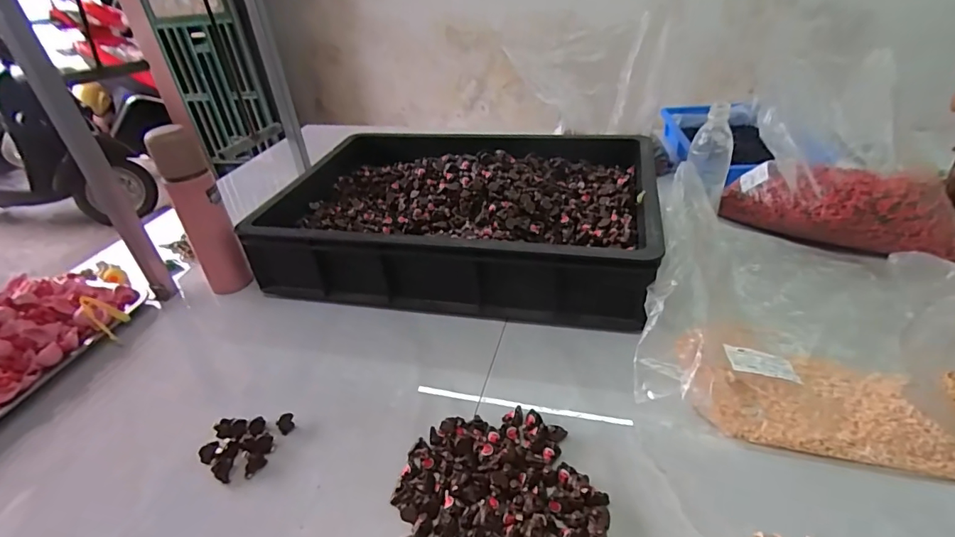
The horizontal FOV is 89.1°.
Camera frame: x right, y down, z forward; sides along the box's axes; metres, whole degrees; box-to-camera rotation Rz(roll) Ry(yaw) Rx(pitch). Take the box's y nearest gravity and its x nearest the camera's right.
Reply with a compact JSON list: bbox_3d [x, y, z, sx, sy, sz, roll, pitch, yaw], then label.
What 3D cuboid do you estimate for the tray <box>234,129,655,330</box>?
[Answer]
[{"bbox_3d":[-0.008,-0.101,0.820,0.576,0.124,0.424,5,36,17],"label":"tray"}]

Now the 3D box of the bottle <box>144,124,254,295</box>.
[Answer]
[{"bbox_3d":[-0.423,-0.081,0.750,0.066,0.264,0.060,-23,37,-21],"label":"bottle"}]

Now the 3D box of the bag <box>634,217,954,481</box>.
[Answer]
[{"bbox_3d":[0.357,0.042,0.574,0.307,0.096,0.336,5,36,17],"label":"bag"}]

